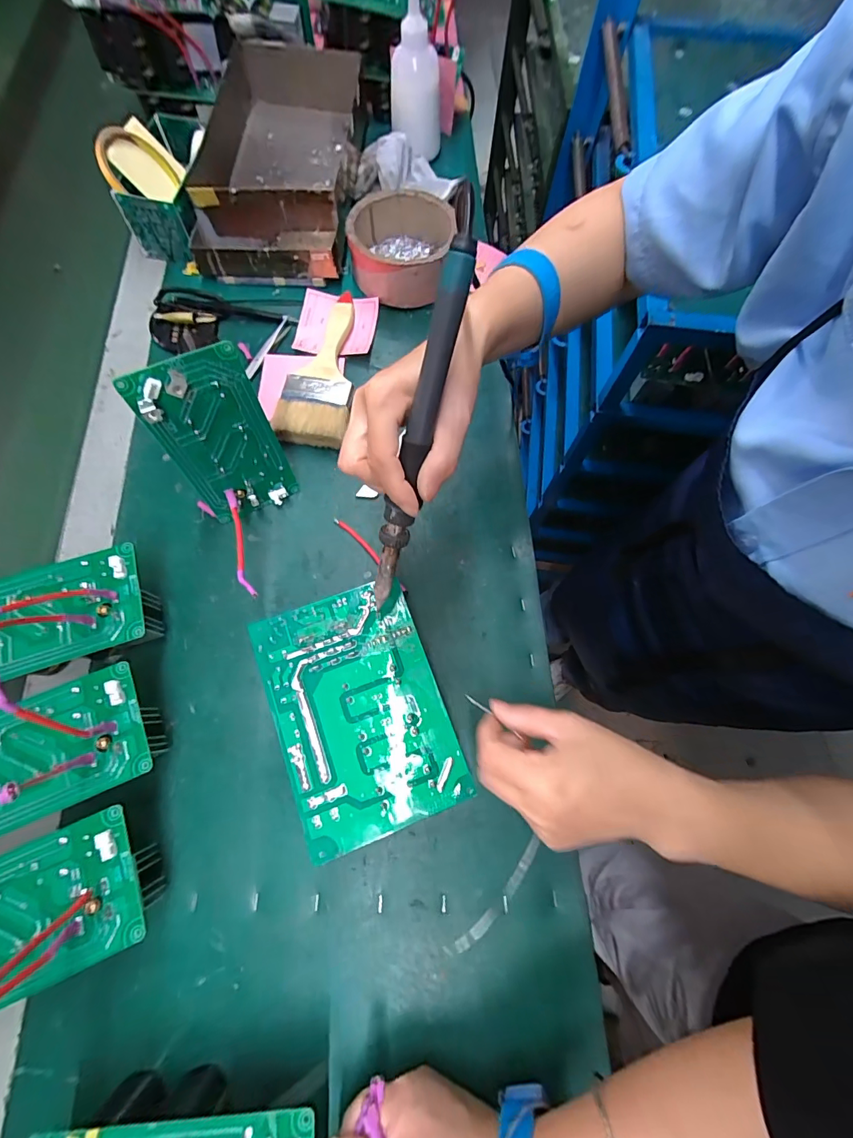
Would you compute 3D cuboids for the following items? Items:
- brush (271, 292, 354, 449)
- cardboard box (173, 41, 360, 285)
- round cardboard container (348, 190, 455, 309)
[{"bbox_3d":[-0.106,-0.216,0.452,0.065,0.028,0.190,8,71,1],"label":"brush"},{"bbox_3d":[-0.180,-0.501,0.520,0.179,0.066,0.339,0,71,-2],"label":"cardboard box"},{"bbox_3d":[-0.026,-0.367,0.487,0.117,0.055,0.120,8,71,1],"label":"round cardboard container"}]

